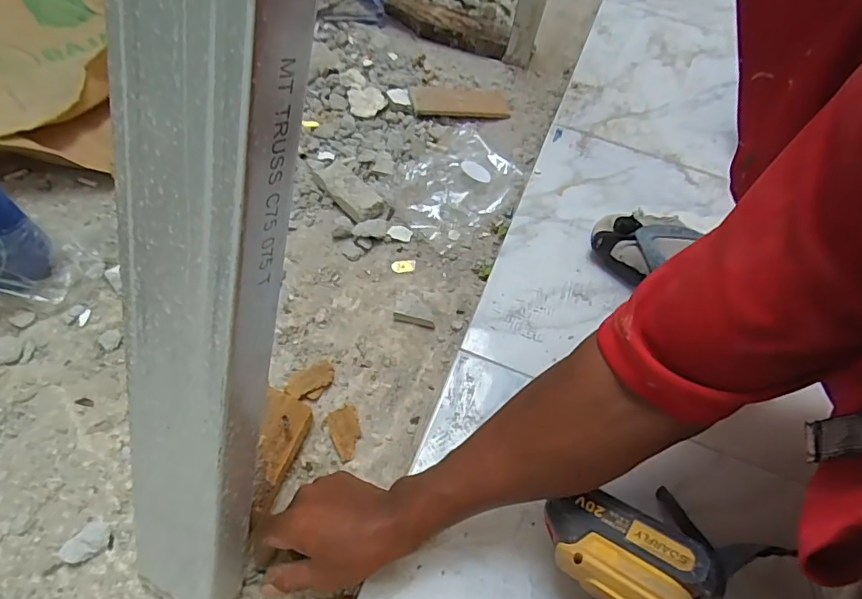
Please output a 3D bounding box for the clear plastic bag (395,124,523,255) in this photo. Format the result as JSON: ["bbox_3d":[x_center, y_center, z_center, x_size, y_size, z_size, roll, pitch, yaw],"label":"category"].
[{"bbox_3d":[0.030,-0.154,0.666,0.129,0.023,0.174,40,64,18],"label":"clear plastic bag"}]

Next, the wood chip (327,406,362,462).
[{"bbox_3d":[-0.082,0.128,0.487,0.028,0.006,0.052,-11,60,-11],"label":"wood chip"}]

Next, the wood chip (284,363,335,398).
[{"bbox_3d":[-0.122,0.081,0.512,0.051,0.014,0.027,-25,64,-18],"label":"wood chip"}]

